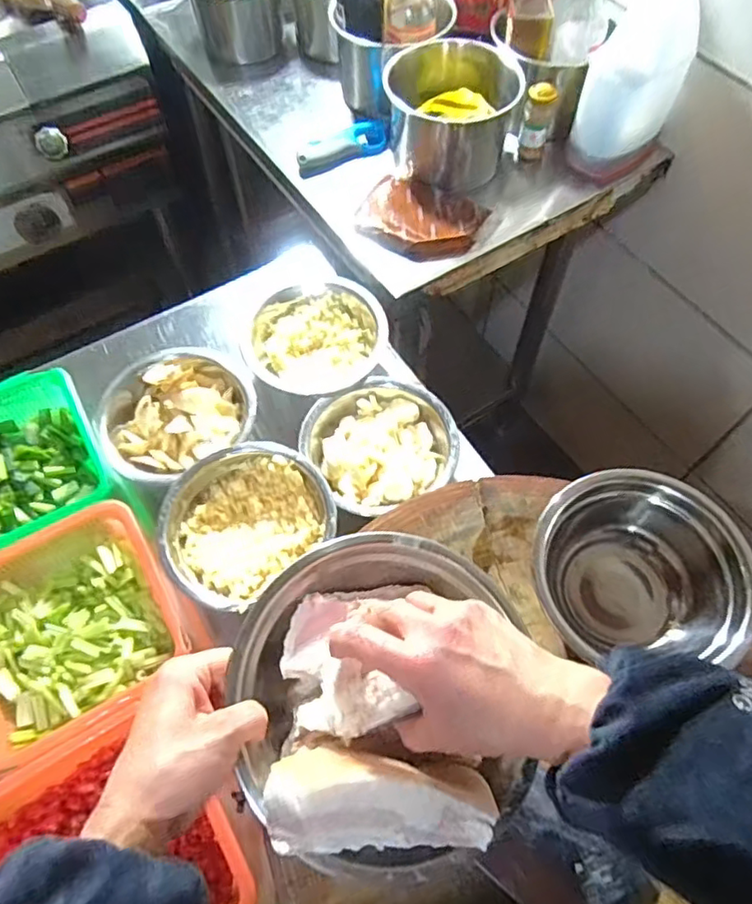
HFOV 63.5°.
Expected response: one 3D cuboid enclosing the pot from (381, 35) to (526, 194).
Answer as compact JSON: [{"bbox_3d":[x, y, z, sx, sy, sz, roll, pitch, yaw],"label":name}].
[{"bbox_3d":[0.104,-0.456,0.826,0.141,0.146,0.135,0,61,-1],"label":"pot"}]

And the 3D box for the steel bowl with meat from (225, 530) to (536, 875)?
[{"bbox_3d":[0.003,0.145,0.386,0.177,0.083,0.194,0,61,-1],"label":"steel bowl with meat"}]

